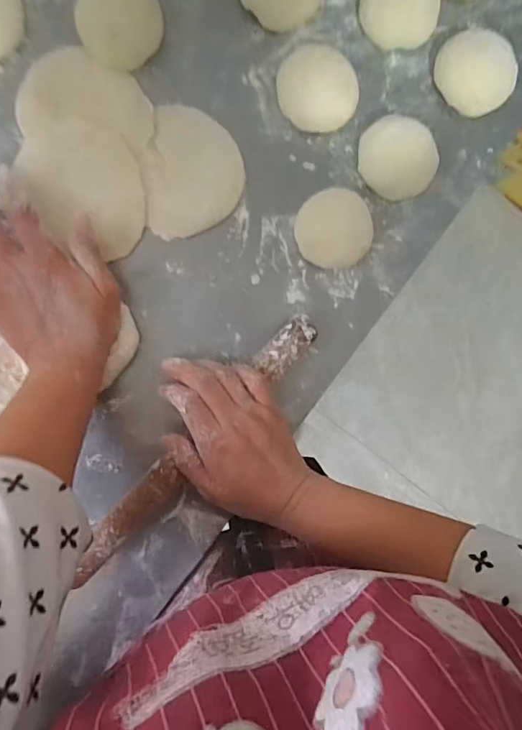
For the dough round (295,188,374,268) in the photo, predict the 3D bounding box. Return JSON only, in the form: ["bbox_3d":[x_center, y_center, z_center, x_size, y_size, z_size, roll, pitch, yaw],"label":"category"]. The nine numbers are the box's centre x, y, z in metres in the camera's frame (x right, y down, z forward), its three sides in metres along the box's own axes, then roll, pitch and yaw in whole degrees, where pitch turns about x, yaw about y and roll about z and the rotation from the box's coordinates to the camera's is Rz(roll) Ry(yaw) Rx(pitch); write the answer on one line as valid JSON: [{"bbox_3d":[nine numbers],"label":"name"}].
[{"bbox_3d":[0.063,-0.116,0.405,0.064,0.035,0.064,-1,94,-9],"label":"dough round"}]

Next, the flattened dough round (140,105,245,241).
[{"bbox_3d":[-0.057,-0.164,0.398,0.081,0.011,0.105,-6,94,-8],"label":"flattened dough round"}]

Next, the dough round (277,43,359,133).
[{"bbox_3d":[0.047,-0.230,0.400,0.068,0.035,0.059,27,89,-9],"label":"dough round"}]

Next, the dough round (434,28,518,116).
[{"bbox_3d":[0.189,-0.257,0.419,0.063,0.031,0.067,-1,94,-9],"label":"dough round"}]

